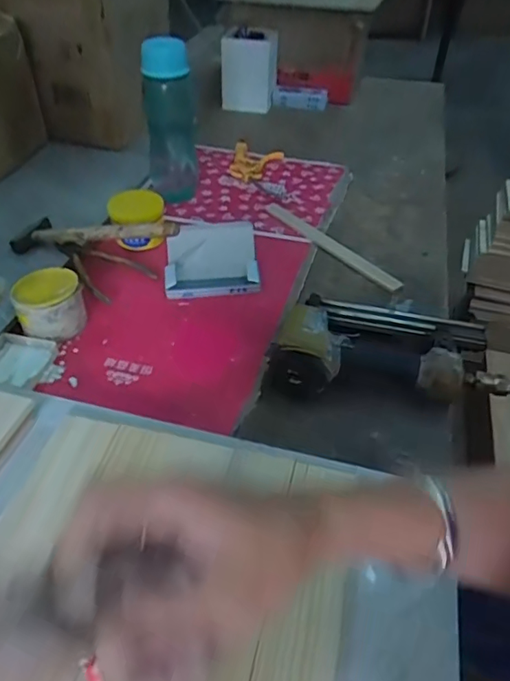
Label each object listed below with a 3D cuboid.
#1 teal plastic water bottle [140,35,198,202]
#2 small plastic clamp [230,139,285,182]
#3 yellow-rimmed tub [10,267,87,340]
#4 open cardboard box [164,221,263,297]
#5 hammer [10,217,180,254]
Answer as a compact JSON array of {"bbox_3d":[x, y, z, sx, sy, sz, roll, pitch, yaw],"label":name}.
[{"bbox_3d":[-0.142,-0.360,0.871,0.083,0.252,0.065,-3,43,-5],"label":"teal plastic water bottle"},{"bbox_3d":[0.004,-0.345,0.989,0.095,0.020,0.154,4,43,2],"label":"small plastic clamp"},{"bbox_3d":[-0.251,-0.046,0.634,0.077,0.052,0.067,-17,46,-20],"label":"yellow-rimmed tub"},{"bbox_3d":[-0.060,-0.116,0.730,0.128,0.041,0.123,-3,43,-6],"label":"open cardboard box"},{"bbox_3d":[-0.219,-0.153,0.716,0.260,0.030,0.067,1,39,22],"label":"hammer"}]

